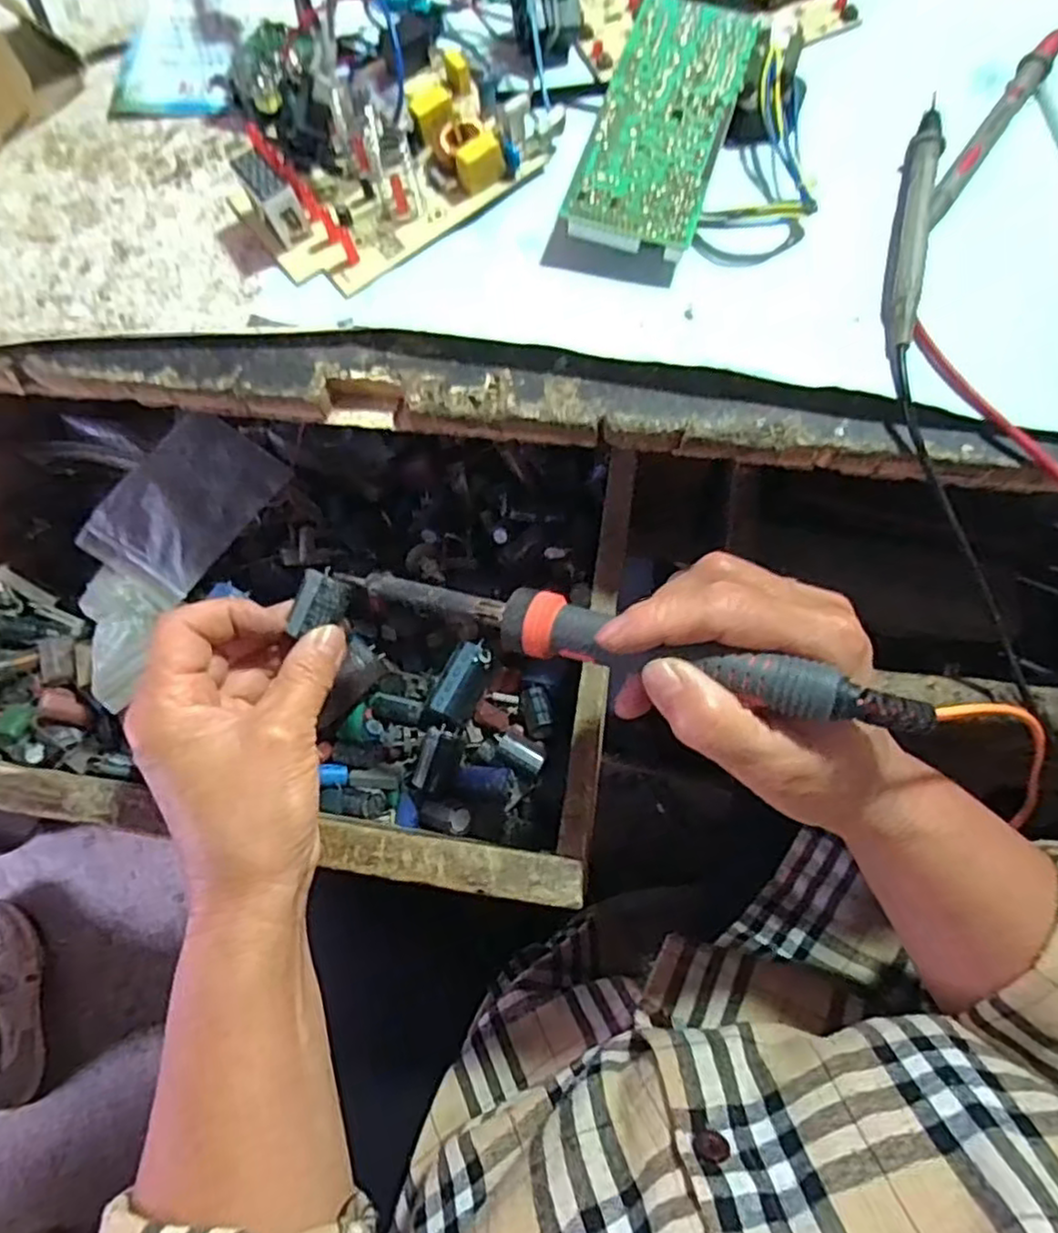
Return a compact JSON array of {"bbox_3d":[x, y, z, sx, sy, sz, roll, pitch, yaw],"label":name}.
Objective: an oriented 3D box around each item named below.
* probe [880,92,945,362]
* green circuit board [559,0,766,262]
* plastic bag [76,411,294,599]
[{"bbox_3d":[0.155,-0.158,0.285,0.012,0.013,0.128,15,72,7],"label":"probe"},{"bbox_3d":[0.059,-0.213,0.308,0.054,0.019,0.137,17,73,7],"label":"green circuit board"},{"bbox_3d":[-0.191,-0.064,0.394,0.068,0.015,0.096,30,75,11],"label":"plastic bag"}]

